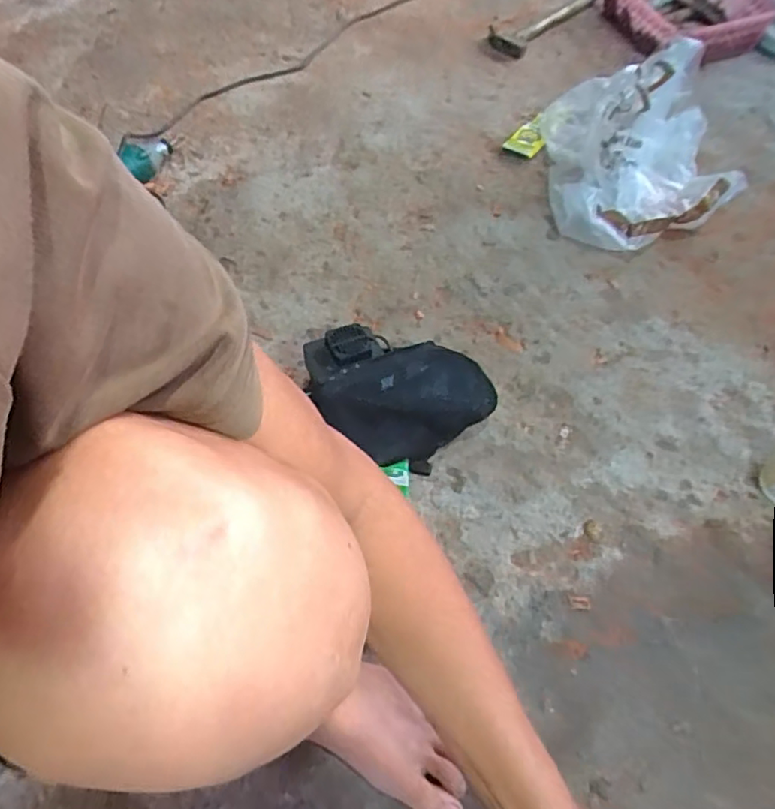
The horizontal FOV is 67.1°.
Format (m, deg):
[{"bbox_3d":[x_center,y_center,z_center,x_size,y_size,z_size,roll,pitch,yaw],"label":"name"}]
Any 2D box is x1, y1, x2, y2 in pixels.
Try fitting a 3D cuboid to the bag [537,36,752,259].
[{"bbox_3d":[0.365,-0.393,0.852,0.235,0.154,0.342,-1,58,0],"label":"bag"}]

